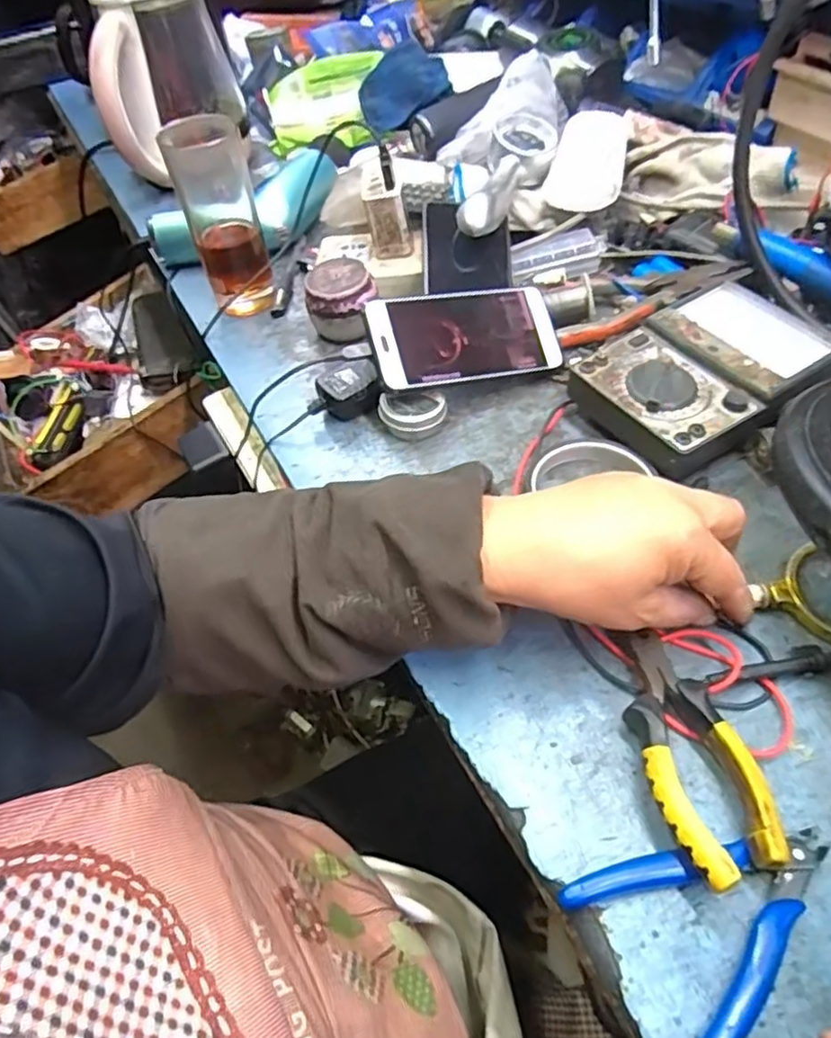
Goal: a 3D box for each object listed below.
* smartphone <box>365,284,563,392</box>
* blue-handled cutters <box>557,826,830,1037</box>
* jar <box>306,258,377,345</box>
[{"bbox_3d":[0.039,-0.144,0.518,0.152,0.008,0.076,-12,79,-19],"label":"smartphone"},{"bbox_3d":[0.134,0.169,0.289,0.117,0.014,0.078,-26,53,-15],"label":"blue-handled cutters"},{"bbox_3d":[-0.063,-0.188,0.571,0.058,0.046,0.058,-3,50,3],"label":"jar"}]

